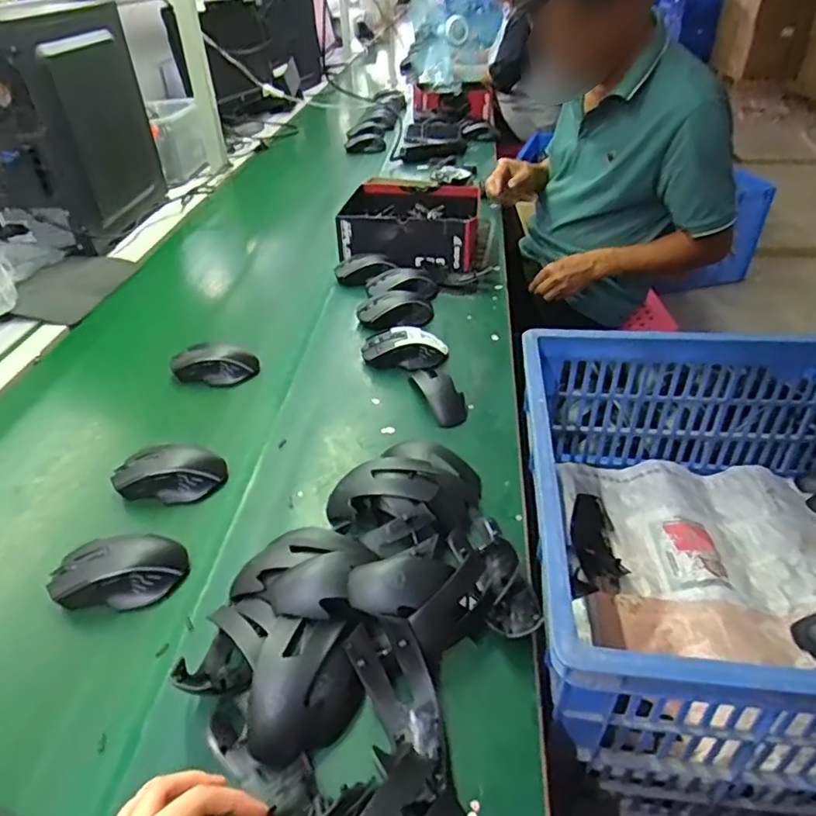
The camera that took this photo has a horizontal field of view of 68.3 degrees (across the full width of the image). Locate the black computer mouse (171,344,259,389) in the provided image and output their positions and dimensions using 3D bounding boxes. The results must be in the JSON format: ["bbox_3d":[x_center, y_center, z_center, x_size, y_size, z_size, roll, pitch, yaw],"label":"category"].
[{"bbox_3d":[-0.270,-0.061,0.834,0.114,0.036,0.060,5,39,8],"label":"black computer mouse"}]

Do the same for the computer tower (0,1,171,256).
[{"bbox_3d":[-0.679,-0.545,1.180,0.195,0.380,0.374,1,38,4],"label":"computer tower"}]

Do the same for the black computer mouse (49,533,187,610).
[{"bbox_3d":[-0.269,0.154,0.561,0.114,0.040,0.058,-8,39,-8],"label":"black computer mouse"}]

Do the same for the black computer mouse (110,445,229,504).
[{"bbox_3d":[-0.263,0.072,0.666,0.113,0.039,0.060,-3,38,-2],"label":"black computer mouse"}]

